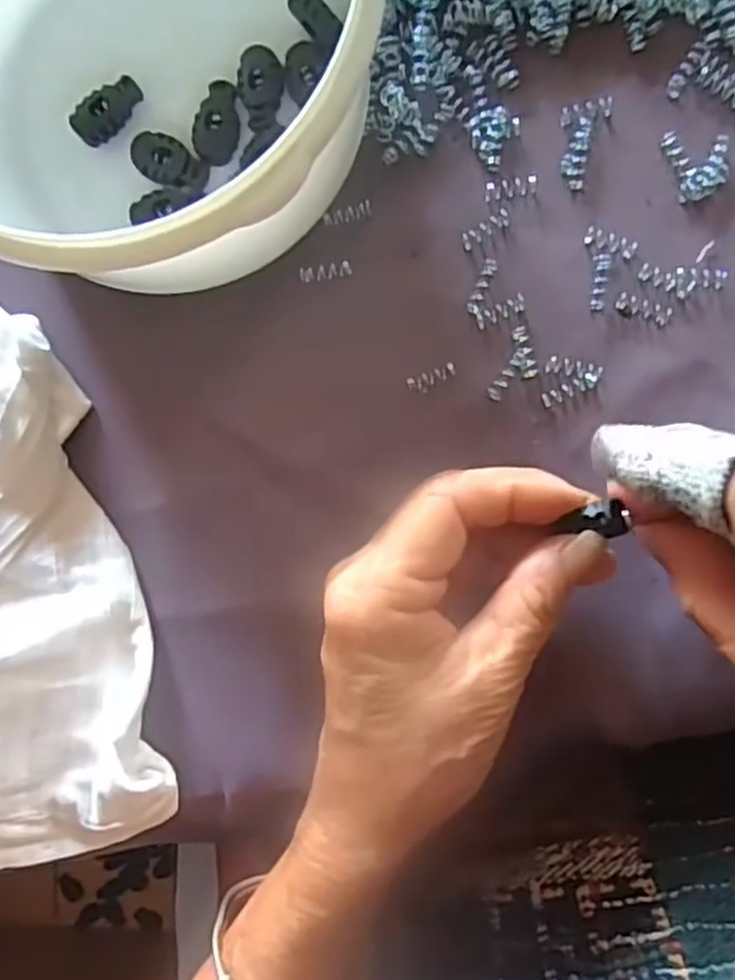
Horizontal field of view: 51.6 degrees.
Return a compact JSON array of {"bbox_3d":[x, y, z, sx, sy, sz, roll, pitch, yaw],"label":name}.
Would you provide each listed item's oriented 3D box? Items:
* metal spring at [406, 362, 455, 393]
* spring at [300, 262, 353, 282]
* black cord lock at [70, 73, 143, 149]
[{"bbox_3d":[0.023,-0.040,0.270,0.017,0.004,0.006,-21,88,5],"label":"metal spring"},{"bbox_3d":[-0.015,-0.080,0.275,0.018,0.004,0.006,-11,89,6],"label":"spring"},{"bbox_3d":[-0.096,-0.141,0.281,0.015,0.007,0.028,44,92,6],"label":"black cord lock"}]

